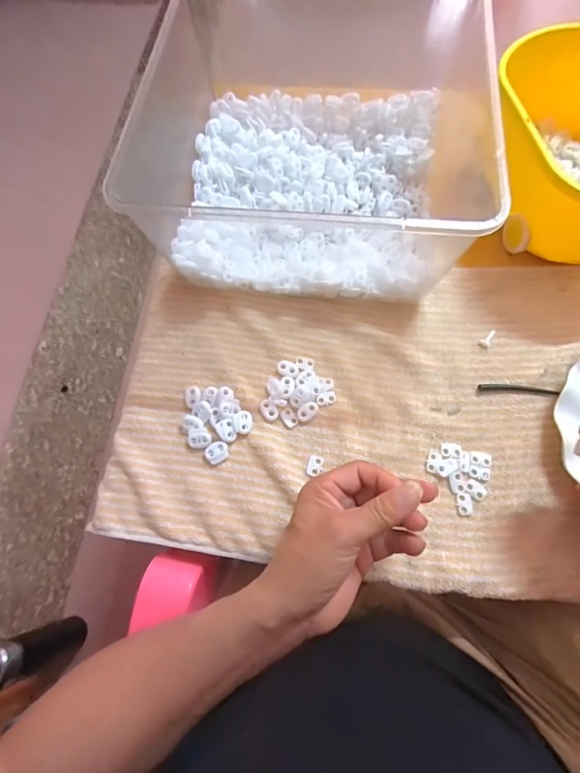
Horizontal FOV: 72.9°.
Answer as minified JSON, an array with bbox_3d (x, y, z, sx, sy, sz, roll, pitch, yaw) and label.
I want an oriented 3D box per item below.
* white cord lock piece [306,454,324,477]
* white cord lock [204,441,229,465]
[{"bbox_3d":[0.024,0.073,0.363,0.015,0.004,0.019,16,72,8],"label":"white cord lock piece"},{"bbox_3d":[-0.069,0.062,0.369,0.021,0.005,0.018,-27,72,-7],"label":"white cord lock"}]

